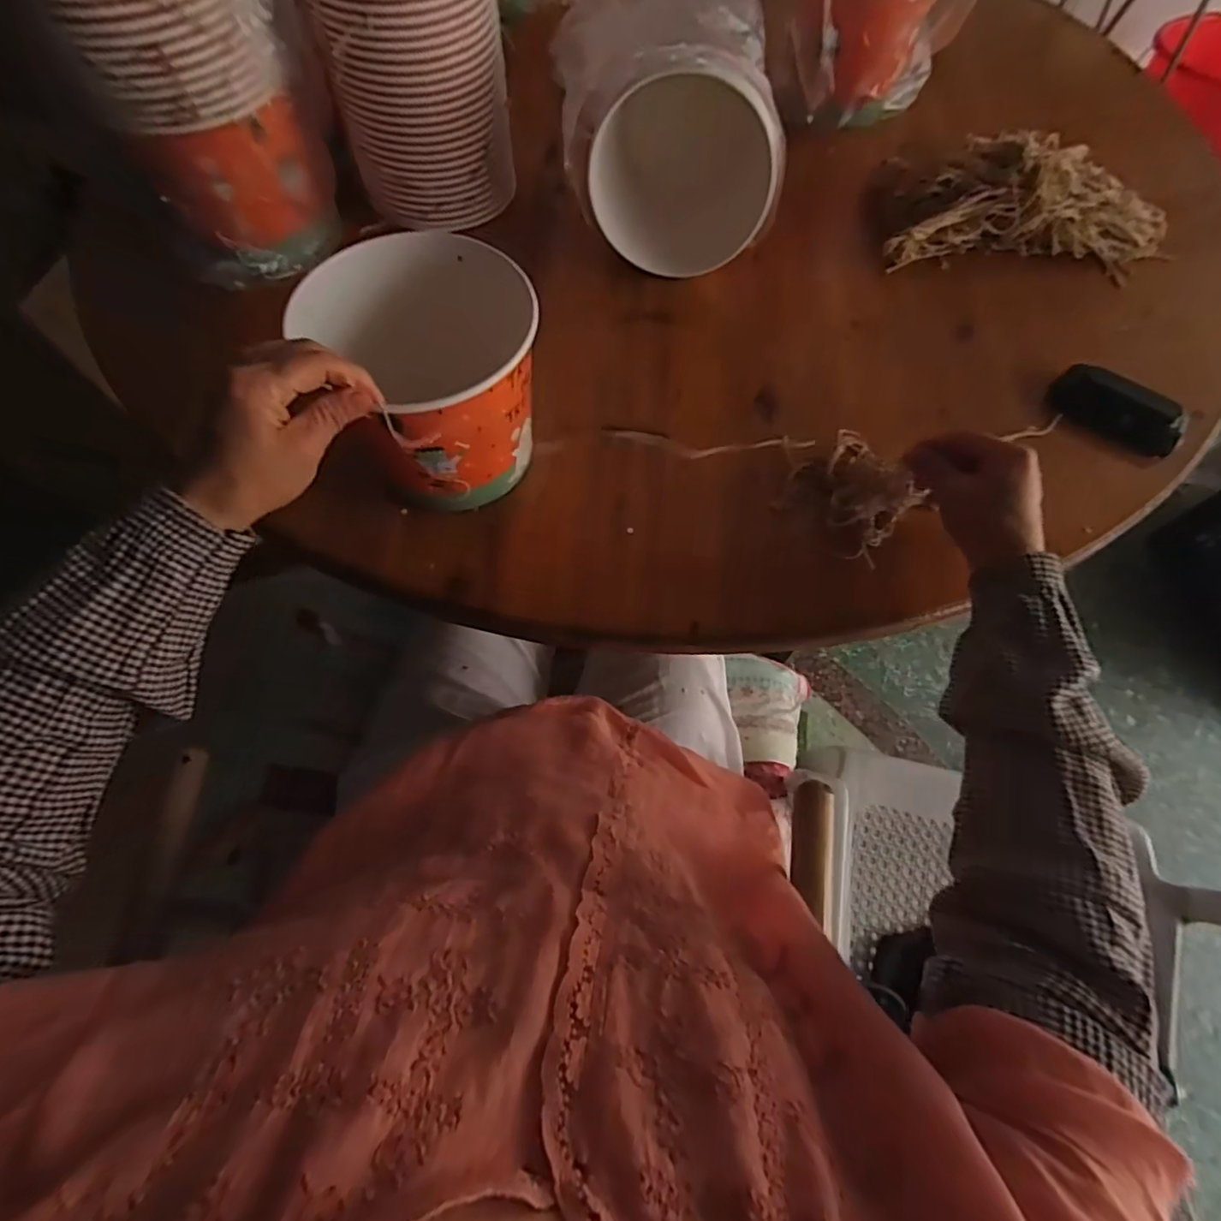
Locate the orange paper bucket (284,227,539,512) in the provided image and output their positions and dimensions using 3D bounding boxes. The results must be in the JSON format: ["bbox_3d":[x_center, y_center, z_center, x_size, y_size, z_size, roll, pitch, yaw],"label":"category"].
[{"bbox_3d":[-0.127,-0.165,0.440,0.143,0.142,0.152,0,66,-1],"label":"orange paper bucket"}]

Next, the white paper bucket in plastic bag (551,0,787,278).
[{"bbox_3d":[0.059,-0.480,0.567,0.183,0.172,0.221,2,66,0],"label":"white paper bucket in plastic bag"}]

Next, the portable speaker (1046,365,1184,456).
[{"bbox_3d":[0.453,-0.181,0.524,0.105,0.021,0.056,35,70,13],"label":"portable speaker"}]

